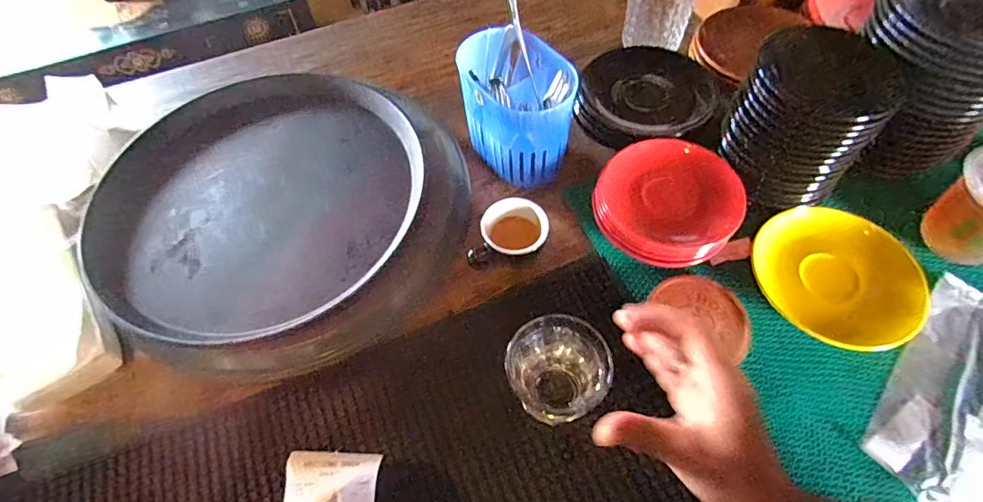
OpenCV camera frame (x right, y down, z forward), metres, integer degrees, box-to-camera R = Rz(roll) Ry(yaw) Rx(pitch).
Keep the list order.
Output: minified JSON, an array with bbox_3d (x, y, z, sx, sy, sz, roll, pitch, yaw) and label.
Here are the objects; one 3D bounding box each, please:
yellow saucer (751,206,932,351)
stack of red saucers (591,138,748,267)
[{"bbox_3d":[0.328,0.023,0.470,0.154,0.042,0.134,34,65,21],"label":"yellow saucer"},{"bbox_3d":[0.174,-0.047,0.501,0.139,0.040,0.120,19,89,5],"label":"stack of red saucers"}]

